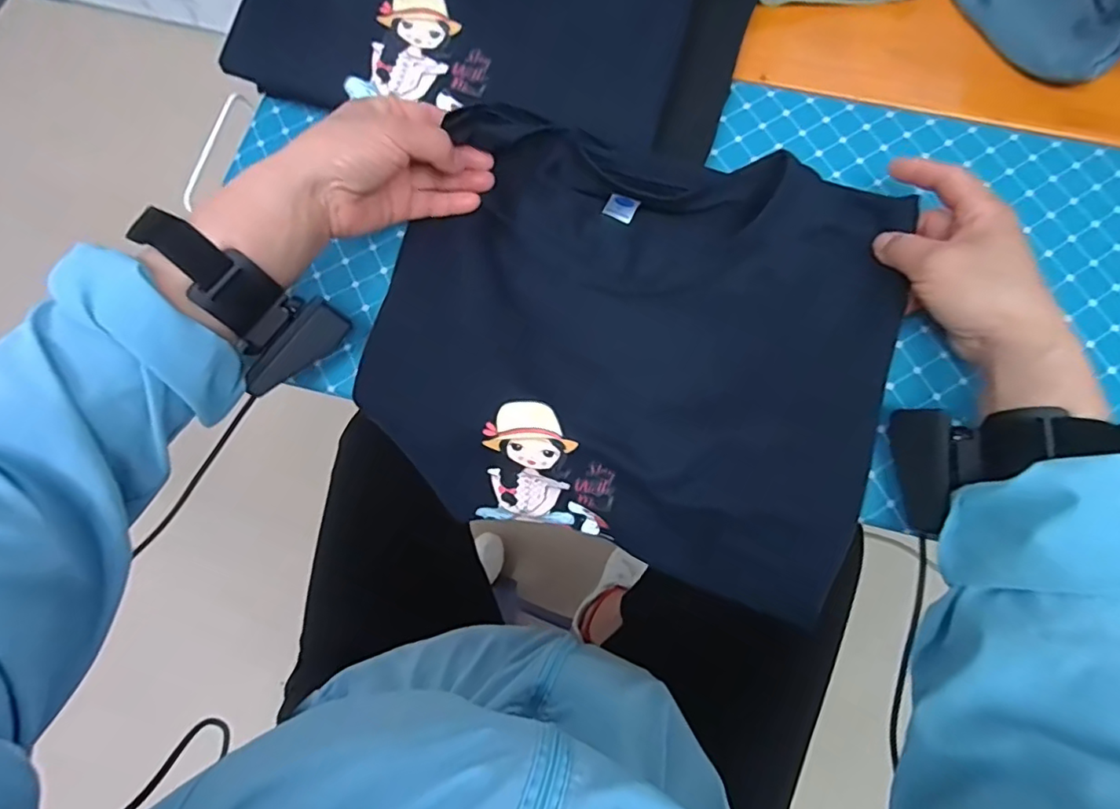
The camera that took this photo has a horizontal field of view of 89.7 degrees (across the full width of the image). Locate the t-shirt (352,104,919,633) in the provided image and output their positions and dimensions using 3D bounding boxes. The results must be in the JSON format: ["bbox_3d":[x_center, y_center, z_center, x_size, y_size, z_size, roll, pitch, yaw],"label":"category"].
[{"bbox_3d":[0.045,-0.039,0.361,0.306,0.076,0.256,16,73,7],"label":"t-shirt"}]

